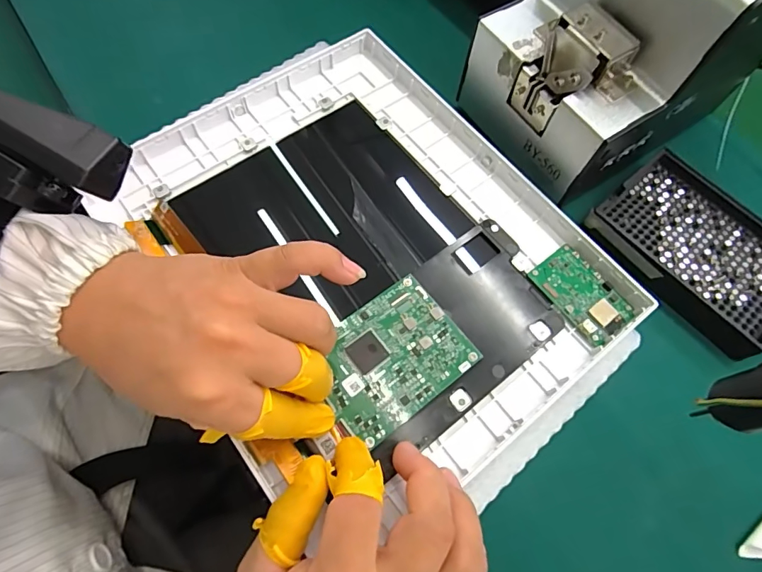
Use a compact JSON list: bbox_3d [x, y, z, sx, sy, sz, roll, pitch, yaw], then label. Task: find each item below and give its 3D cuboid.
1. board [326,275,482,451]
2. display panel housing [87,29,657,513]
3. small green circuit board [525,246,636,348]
[{"bbox_3d":[0.006,0.042,0.266,0.087,0.004,0.068,-35,75,-14],"label":"board"},{"bbox_3d":[-0.008,-0.022,0.301,0.241,0.022,0.319,-36,75,-15],"label":"display panel housing"},{"bbox_3d":[0.132,0.005,0.294,0.038,0.006,0.064,-35,74,-17],"label":"small green circuit board"}]

